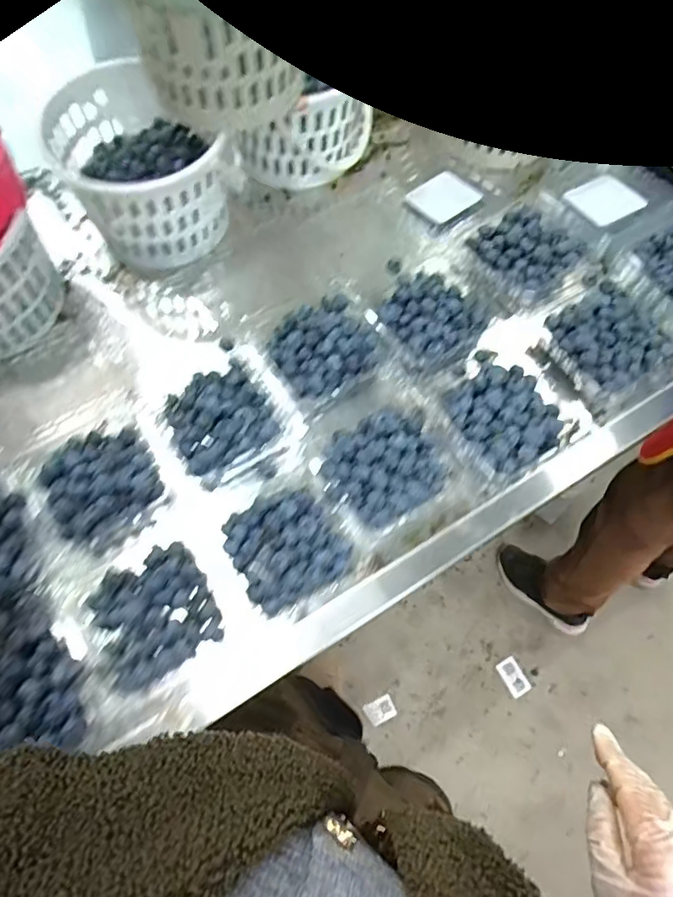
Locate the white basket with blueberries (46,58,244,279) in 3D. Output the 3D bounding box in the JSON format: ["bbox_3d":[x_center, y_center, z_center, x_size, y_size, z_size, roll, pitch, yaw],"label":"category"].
[{"bbox_3d":[-0.200,-0.301,0.589,0.176,0.125,0.187,1,69,-3],"label":"white basket with blueberries"}]

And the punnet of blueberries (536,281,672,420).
[{"bbox_3d":[0.272,-0.104,0.543,0.111,0.041,0.113,-32,74,-14],"label":"punnet of blueberries"}]

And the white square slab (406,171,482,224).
[{"bbox_3d":[0.124,-0.295,0.629,0.077,0.004,0.069,-36,60,-15],"label":"white square slab"}]

